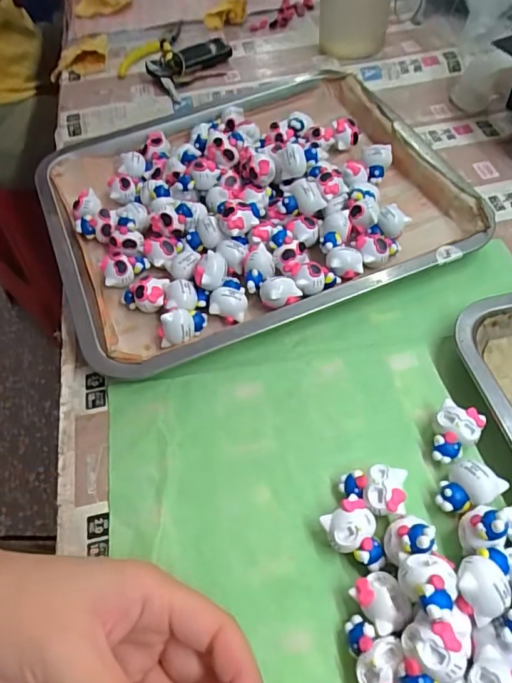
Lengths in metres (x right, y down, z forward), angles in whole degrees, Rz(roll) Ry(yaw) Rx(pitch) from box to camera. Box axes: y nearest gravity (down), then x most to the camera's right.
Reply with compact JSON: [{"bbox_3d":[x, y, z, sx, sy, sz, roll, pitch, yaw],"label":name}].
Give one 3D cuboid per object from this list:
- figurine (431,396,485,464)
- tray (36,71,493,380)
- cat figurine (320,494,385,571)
[{"bbox_3d":[0.112,0.053,0.282,0.023,0.021,0.032,26,60,21],"label":"figurine"},{"bbox_3d":[-0.008,-0.117,0.399,0.309,0.036,0.259,-20,56,-10],"label":"tray"},{"bbox_3d":[0.051,0.100,0.253,0.025,0.021,0.033,-27,57,-14],"label":"cat figurine"}]

